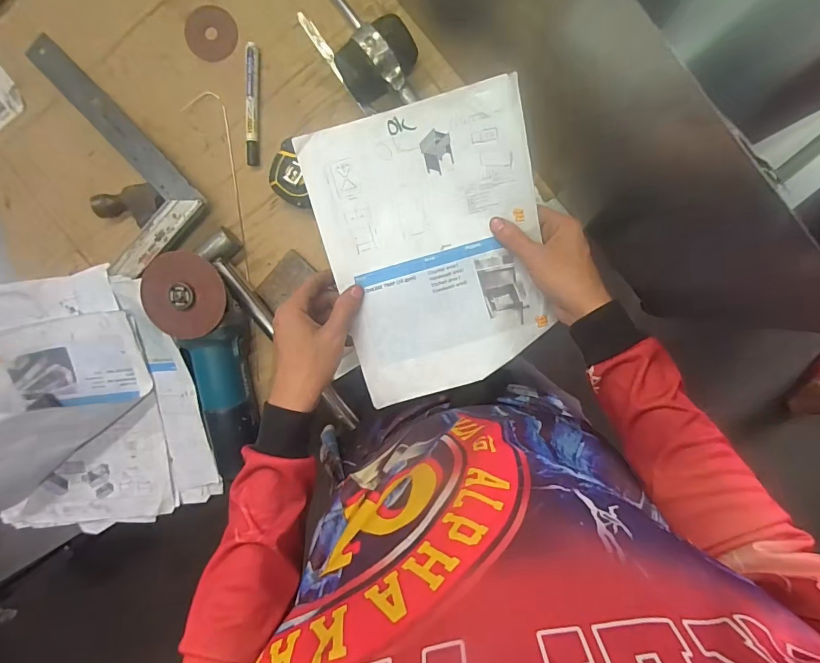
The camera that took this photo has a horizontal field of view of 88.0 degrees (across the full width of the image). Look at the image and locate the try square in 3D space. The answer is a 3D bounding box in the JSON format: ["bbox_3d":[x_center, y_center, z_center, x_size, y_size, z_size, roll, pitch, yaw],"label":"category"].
[{"bbox_3d":[-0.400,-0.215,0.527,0.141,0.013,0.300,-44,85,-1],"label":"try square"}]

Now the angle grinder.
[{"bbox_3d":[-0.243,0.038,0.528,0.089,0.072,0.266,-8,107,2],"label":"angle grinder"}]

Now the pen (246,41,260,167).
[{"bbox_3d":[-0.196,-0.281,0.529,0.015,0.013,0.139,4,100,3],"label":"pen"}]

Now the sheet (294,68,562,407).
[{"bbox_3d":[0.024,-0.080,0.415,0.207,0.077,0.264,-15,86,2],"label":"sheet"}]

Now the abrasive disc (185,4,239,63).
[{"bbox_3d":[-0.247,-0.369,0.527,0.063,0.004,0.063,0,94,0],"label":"abrasive disc"}]

